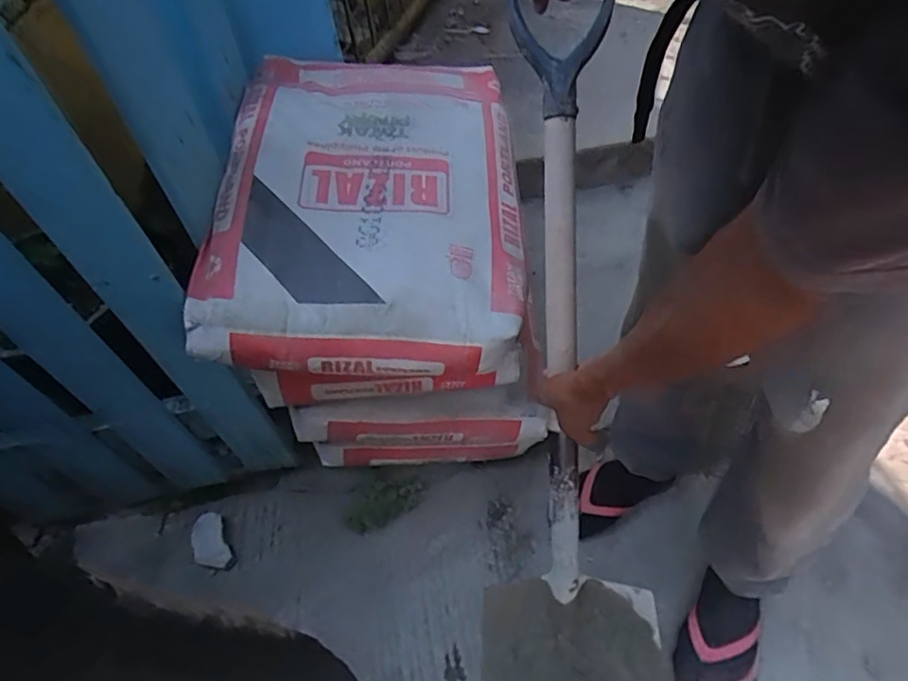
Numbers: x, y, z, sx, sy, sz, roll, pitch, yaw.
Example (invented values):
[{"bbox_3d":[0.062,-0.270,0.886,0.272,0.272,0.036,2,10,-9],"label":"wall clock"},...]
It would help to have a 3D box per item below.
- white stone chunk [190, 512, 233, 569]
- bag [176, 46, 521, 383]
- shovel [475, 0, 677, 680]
[{"bbox_3d":[-0.459,0.375,1.082,0.066,0.024,0.118,-21,54,-12],"label":"white stone chunk"},{"bbox_3d":[-0.114,-0.218,0.866,0.417,0.144,0.556,-2,53,3],"label":"bag"},{"bbox_3d":[0.141,0.090,0.674,0.211,0.951,0.101,-1,9,3],"label":"shovel"}]

